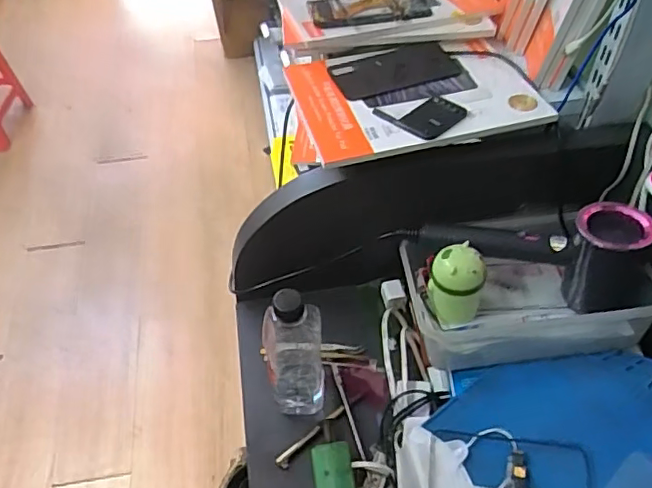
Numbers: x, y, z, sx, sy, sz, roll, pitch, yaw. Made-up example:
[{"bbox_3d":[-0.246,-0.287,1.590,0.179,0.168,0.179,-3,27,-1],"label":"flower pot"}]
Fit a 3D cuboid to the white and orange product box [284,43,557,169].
[{"bbox_3d":[0.103,-0.177,0.682,0.264,0.024,0.199,-10,49,-8],"label":"white and orange product box"}]

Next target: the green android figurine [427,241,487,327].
[{"bbox_3d":[0.138,0.044,0.618,0.054,0.087,0.046,16,51,14],"label":"green android figurine"}]

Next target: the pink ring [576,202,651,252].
[{"bbox_3d":[0.292,-0.017,0.584,0.068,0.014,0.065,-13,46,11],"label":"pink ring"}]

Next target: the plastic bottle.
[{"bbox_3d":[-0.034,0.111,0.620,0.059,0.183,0.063,-3,49,-2],"label":"plastic bottle"}]

